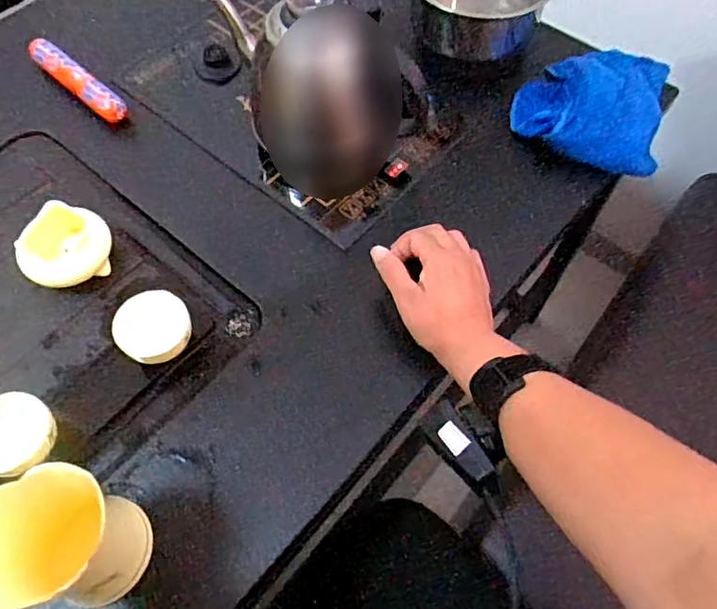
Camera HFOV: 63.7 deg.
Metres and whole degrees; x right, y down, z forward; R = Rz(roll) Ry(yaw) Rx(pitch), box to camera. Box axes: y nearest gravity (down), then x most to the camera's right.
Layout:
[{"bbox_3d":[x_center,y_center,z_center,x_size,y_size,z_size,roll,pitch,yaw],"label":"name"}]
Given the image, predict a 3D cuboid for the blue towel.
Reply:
[{"bbox_3d":[0.256,-0.224,0.626,0.158,0.047,0.162,19,63,10],"label":"blue towel"}]

